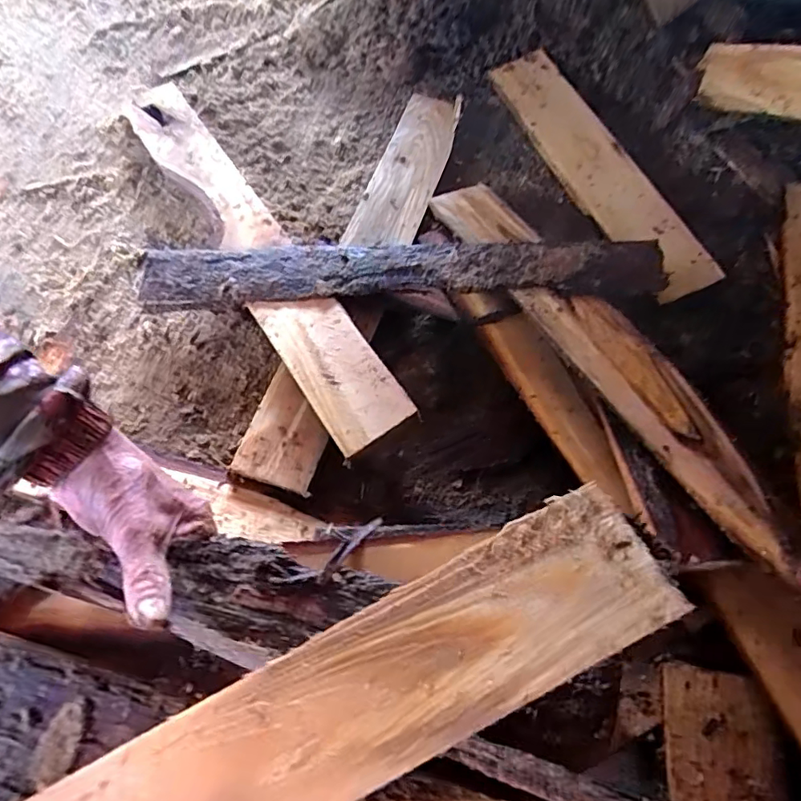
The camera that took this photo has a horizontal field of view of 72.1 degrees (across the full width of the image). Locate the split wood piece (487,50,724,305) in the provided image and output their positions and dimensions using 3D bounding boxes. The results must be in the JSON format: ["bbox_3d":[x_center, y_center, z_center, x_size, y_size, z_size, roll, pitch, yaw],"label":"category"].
[{"bbox_3d":[0.215,-0.266,0.623,0.078,0.034,0.373,-20,67,-8],"label":"split wood piece"}]

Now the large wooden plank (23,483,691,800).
[{"bbox_3d":[-0.093,0.185,0.264,0.469,0.009,0.070,-29,68,0],"label":"large wooden plank"}]

